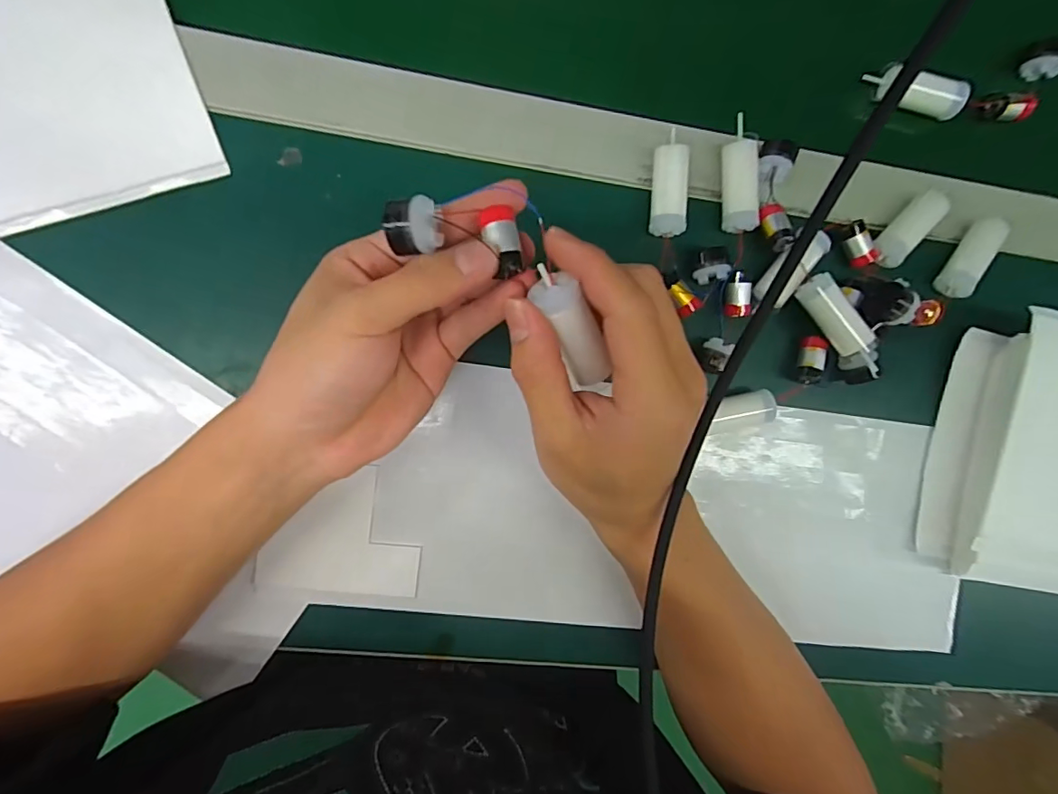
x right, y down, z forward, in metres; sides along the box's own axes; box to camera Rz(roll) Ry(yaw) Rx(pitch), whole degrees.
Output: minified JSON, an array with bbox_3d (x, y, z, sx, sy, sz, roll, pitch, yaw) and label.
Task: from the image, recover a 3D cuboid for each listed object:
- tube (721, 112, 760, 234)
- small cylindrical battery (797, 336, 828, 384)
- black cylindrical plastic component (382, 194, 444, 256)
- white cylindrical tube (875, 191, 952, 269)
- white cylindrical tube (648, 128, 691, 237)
[{"bbox_3d":[0.126,-0.133,0.307,0.019,0.019,0.066,-2,93,-7],"label":"tube"},{"bbox_3d":[0.175,-0.023,0.317,0.013,0.009,0.029,7,92,-8],"label":"small cylindrical battery"},{"bbox_3d":[-0.045,-0.067,0.201,0.021,0.016,0.018,-12,94,-7],"label":"black cylindrical plastic component"},{"bbox_3d":[0.239,-0.105,0.323,0.055,0.017,0.019,-44,97,-4],"label":"white cylindrical tube"},{"bbox_3d":[0.083,-0.125,0.303,0.020,0.016,0.057,2,92,-7],"label":"white cylindrical tube"}]

